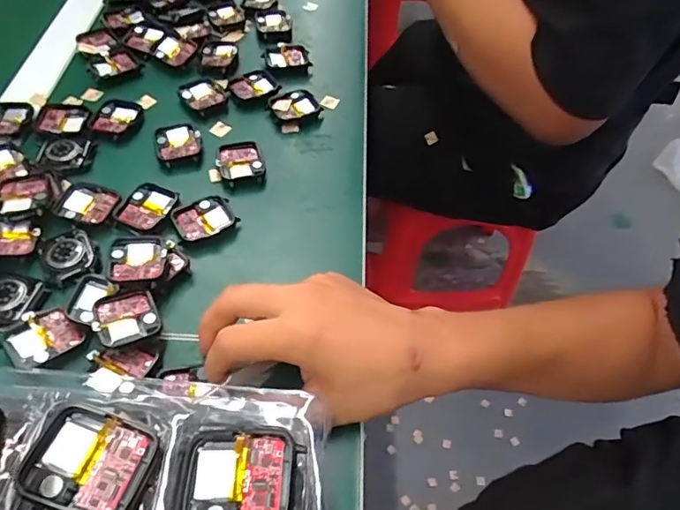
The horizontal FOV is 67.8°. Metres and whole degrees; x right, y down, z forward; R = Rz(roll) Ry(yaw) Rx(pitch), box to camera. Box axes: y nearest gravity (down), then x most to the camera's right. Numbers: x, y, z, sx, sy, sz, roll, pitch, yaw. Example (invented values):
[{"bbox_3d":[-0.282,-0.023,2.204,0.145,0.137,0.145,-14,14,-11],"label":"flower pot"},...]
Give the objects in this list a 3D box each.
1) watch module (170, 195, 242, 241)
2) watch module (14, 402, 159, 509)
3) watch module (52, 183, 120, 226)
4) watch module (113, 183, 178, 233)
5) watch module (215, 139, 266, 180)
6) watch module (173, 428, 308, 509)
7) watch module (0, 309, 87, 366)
[{"bbox_3d":[-0.103,-0.028,0.385,0.044,0.008,0.040,-23,58,-18],"label":"watch module"},{"bbox_3d":[-0.096,0.078,0.192,0.041,0.011,0.036,14,55,8],"label":"watch module"},{"bbox_3d":[-0.196,-0.040,0.392,0.044,0.006,0.037,15,55,8],"label":"watch module"},{"bbox_3d":[-0.150,-0.038,0.393,0.038,0.004,0.043,23,57,13],"label":"watch module"},{"bbox_3d":[-0.084,-0.079,0.428,0.037,0.009,0.044,-12,56,-11],"label":"watch module"},{"bbox_3d":[-0.039,0.085,0.191,0.043,0.008,0.036,3,54,-1],"label":"watch module"},{"bbox_3d":[-0.187,0.052,0.319,0.037,0.009,0.038,38,61,22],"label":"watch module"}]

